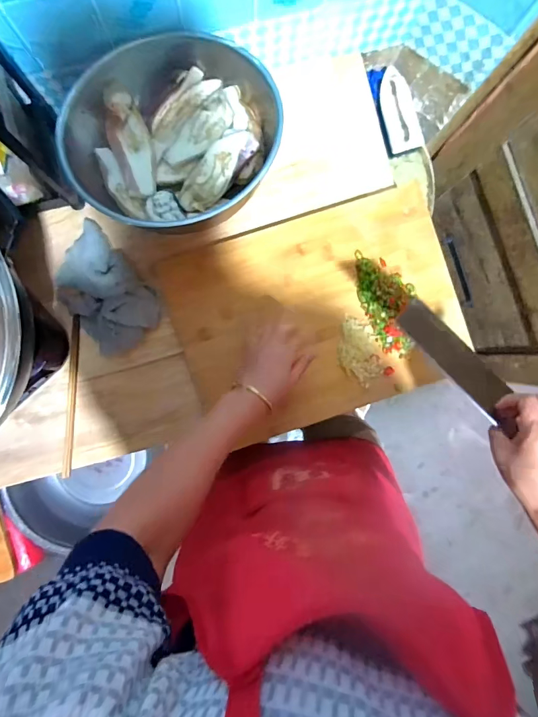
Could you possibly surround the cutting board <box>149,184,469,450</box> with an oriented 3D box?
[{"bbox_3d":[0.084,-0.066,0.629,0.455,0.034,0.315,-18,93,-2],"label":"cutting board"}]

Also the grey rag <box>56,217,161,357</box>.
[{"bbox_3d":[-0.265,-0.110,0.613,0.124,0.057,0.196,-39,92,-3],"label":"grey rag"}]

